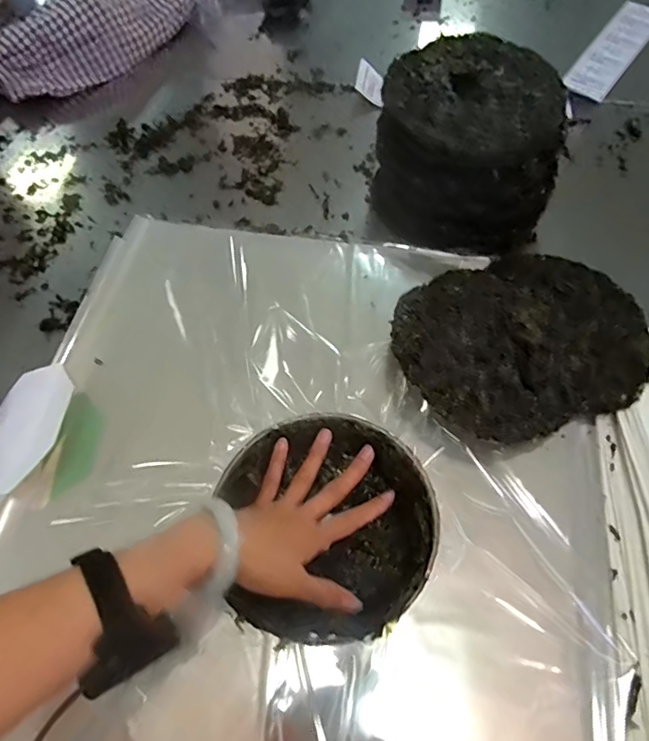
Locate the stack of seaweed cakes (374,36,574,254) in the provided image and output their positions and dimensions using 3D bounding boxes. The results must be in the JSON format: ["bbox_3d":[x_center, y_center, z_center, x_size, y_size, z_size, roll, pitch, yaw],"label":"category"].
[{"bbox_3d":[0.168,-0.270,0.643,0.199,0.143,0.214,5,61,5],"label":"stack of seaweed cakes"}]

